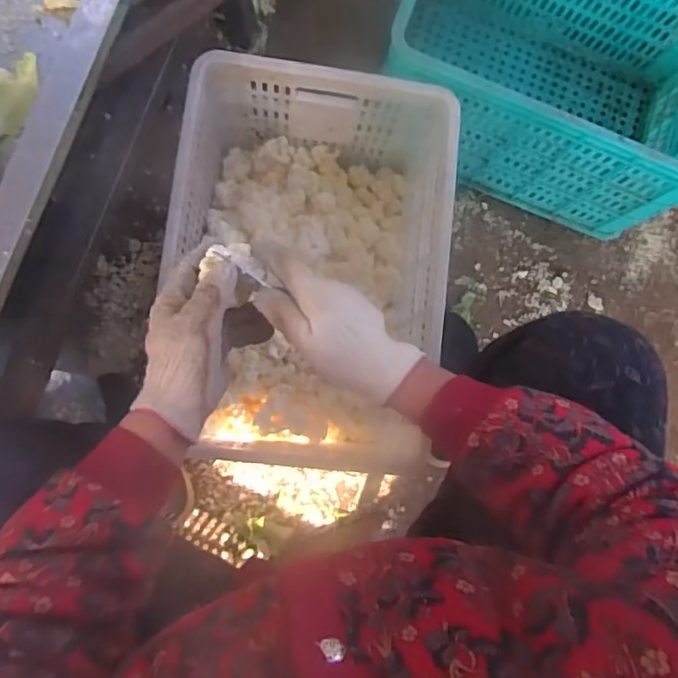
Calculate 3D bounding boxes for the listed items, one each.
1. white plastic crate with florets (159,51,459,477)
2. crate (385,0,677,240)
[{"bbox_3d":[-0.050,-0.096,0.803,0.345,0.235,0.512,7,84,-6],"label":"white plastic crate with florets"},{"bbox_3d":[0.348,-0.440,0.896,0.516,0.266,0.373,21,83,-4],"label":"crate"}]

